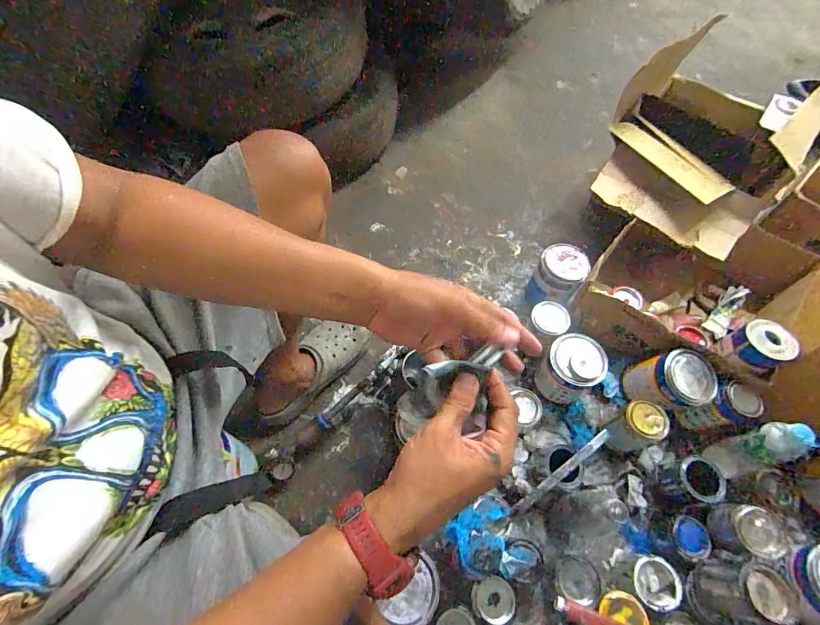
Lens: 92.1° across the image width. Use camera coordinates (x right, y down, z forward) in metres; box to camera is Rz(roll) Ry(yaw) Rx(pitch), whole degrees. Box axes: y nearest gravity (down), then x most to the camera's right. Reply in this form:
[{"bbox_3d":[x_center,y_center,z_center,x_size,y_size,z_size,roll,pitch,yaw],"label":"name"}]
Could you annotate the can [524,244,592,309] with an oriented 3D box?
[{"bbox_3d":[0.332,-0.076,0.901,0.100,0.128,0.105,1,62,-2],"label":"can"}]

